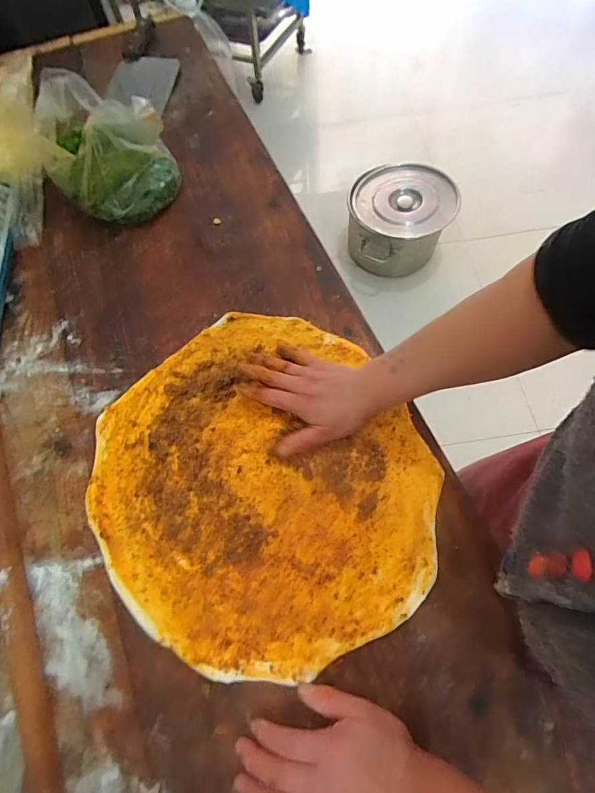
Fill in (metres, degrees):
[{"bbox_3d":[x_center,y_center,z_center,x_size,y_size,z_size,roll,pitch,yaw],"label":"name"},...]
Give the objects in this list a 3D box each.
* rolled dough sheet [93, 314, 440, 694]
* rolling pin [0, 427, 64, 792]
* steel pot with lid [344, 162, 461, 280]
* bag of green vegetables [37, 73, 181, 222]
[{"bbox_3d":[-0.044,0.084,0.468,0.352,0.009,0.383,-29,67,-10],"label":"rolled dough sheet"},{"bbox_3d":[-0.290,0.177,0.417,0.024,0.023,0.464,-24,66,-8],"label":"rolling pin"},{"bbox_3d":[0.363,-0.639,1.460,0.364,0.187,0.370,4,67,5],"label":"steel pot with lid"},{"bbox_3d":[-0.285,-0.375,0.610,0.174,0.150,0.197,-23,66,-7],"label":"bag of green vegetables"}]

